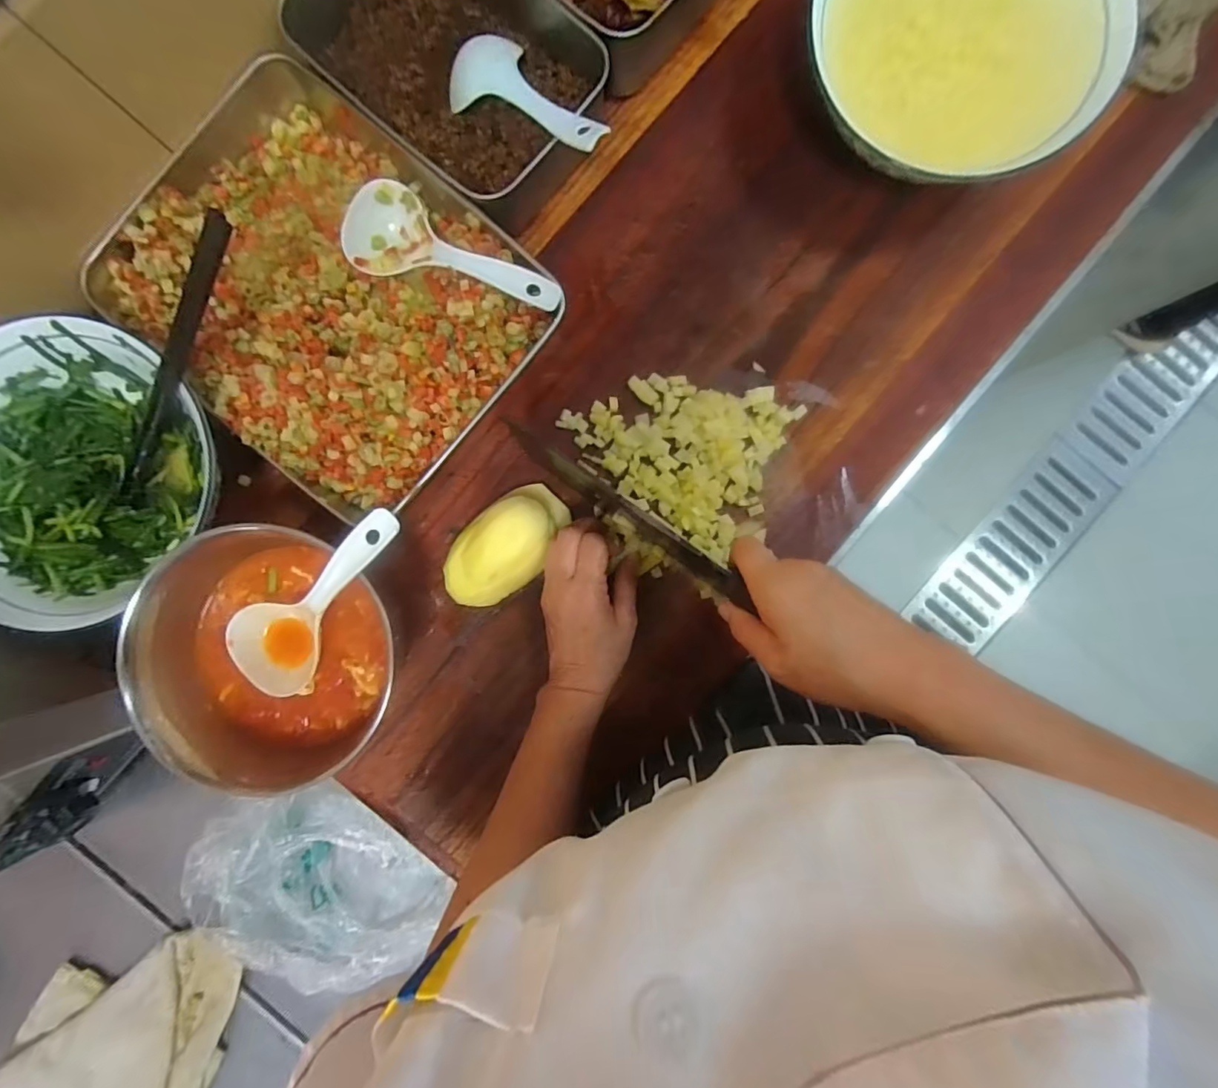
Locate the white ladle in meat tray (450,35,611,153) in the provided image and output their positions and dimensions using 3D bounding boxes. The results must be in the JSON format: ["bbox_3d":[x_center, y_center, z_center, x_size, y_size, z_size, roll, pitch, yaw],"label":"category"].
[{"bbox_3d":[-0.057,-0.312,0.389,0.059,0.027,0.153,-43,70,0],"label":"white ladle in meat tray"}]

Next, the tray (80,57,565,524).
[{"bbox_3d":[-0.213,-0.191,0.412,0.298,0.057,0.234,42,91,0],"label":"tray"}]

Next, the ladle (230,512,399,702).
[{"bbox_3d":[-0.193,0.043,0.368,0.176,0.039,0.071,-36,93,27],"label":"ladle"}]

